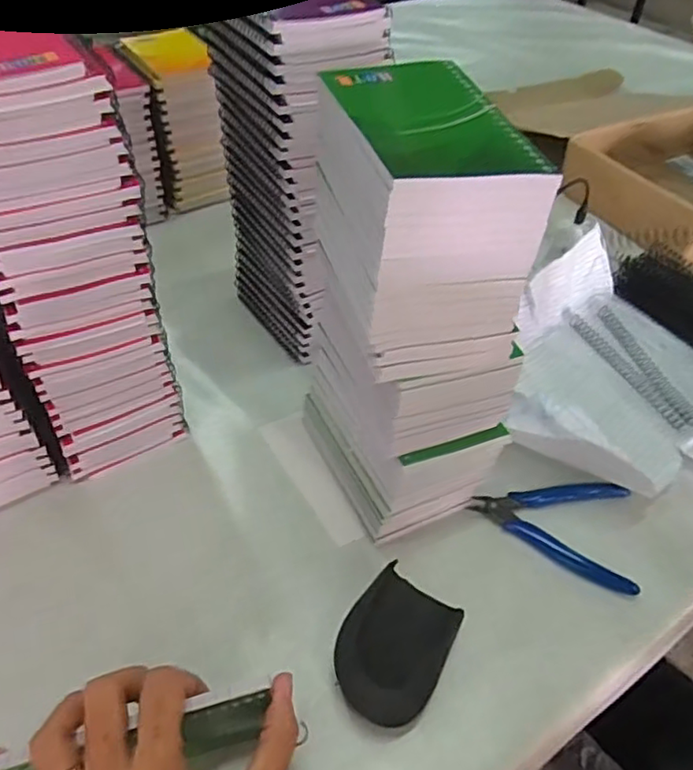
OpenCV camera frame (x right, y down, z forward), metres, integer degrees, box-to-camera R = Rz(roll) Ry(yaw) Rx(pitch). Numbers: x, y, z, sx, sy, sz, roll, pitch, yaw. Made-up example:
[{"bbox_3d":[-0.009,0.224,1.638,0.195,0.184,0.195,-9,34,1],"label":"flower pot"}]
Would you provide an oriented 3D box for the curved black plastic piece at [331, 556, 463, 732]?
[{"bbox_3d":[0.030,0.166,0.397,0.064,0.023,0.088,23,49,19],"label":"curved black plastic piece"}]

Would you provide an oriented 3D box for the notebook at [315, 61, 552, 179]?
[{"bbox_3d":[0.038,-0.135,0.308,0.076,0.009,0.125,-11,47,-13],"label":"notebook"}]

